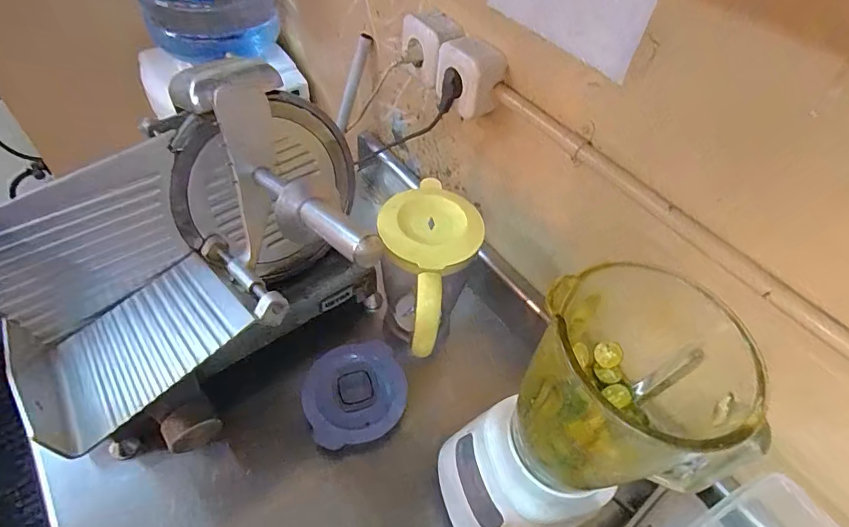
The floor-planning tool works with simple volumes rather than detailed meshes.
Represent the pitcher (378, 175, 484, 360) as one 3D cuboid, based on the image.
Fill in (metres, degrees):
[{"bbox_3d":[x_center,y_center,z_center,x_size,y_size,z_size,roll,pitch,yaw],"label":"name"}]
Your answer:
[{"bbox_3d":[-0.001,0.031,0.643,0.121,0.219,0.187,2,51,-4],"label":"pitcher"}]

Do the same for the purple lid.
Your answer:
[{"bbox_3d":[-0.100,0.181,0.657,0.140,0.026,0.137,3,51,-3],"label":"purple lid"}]

